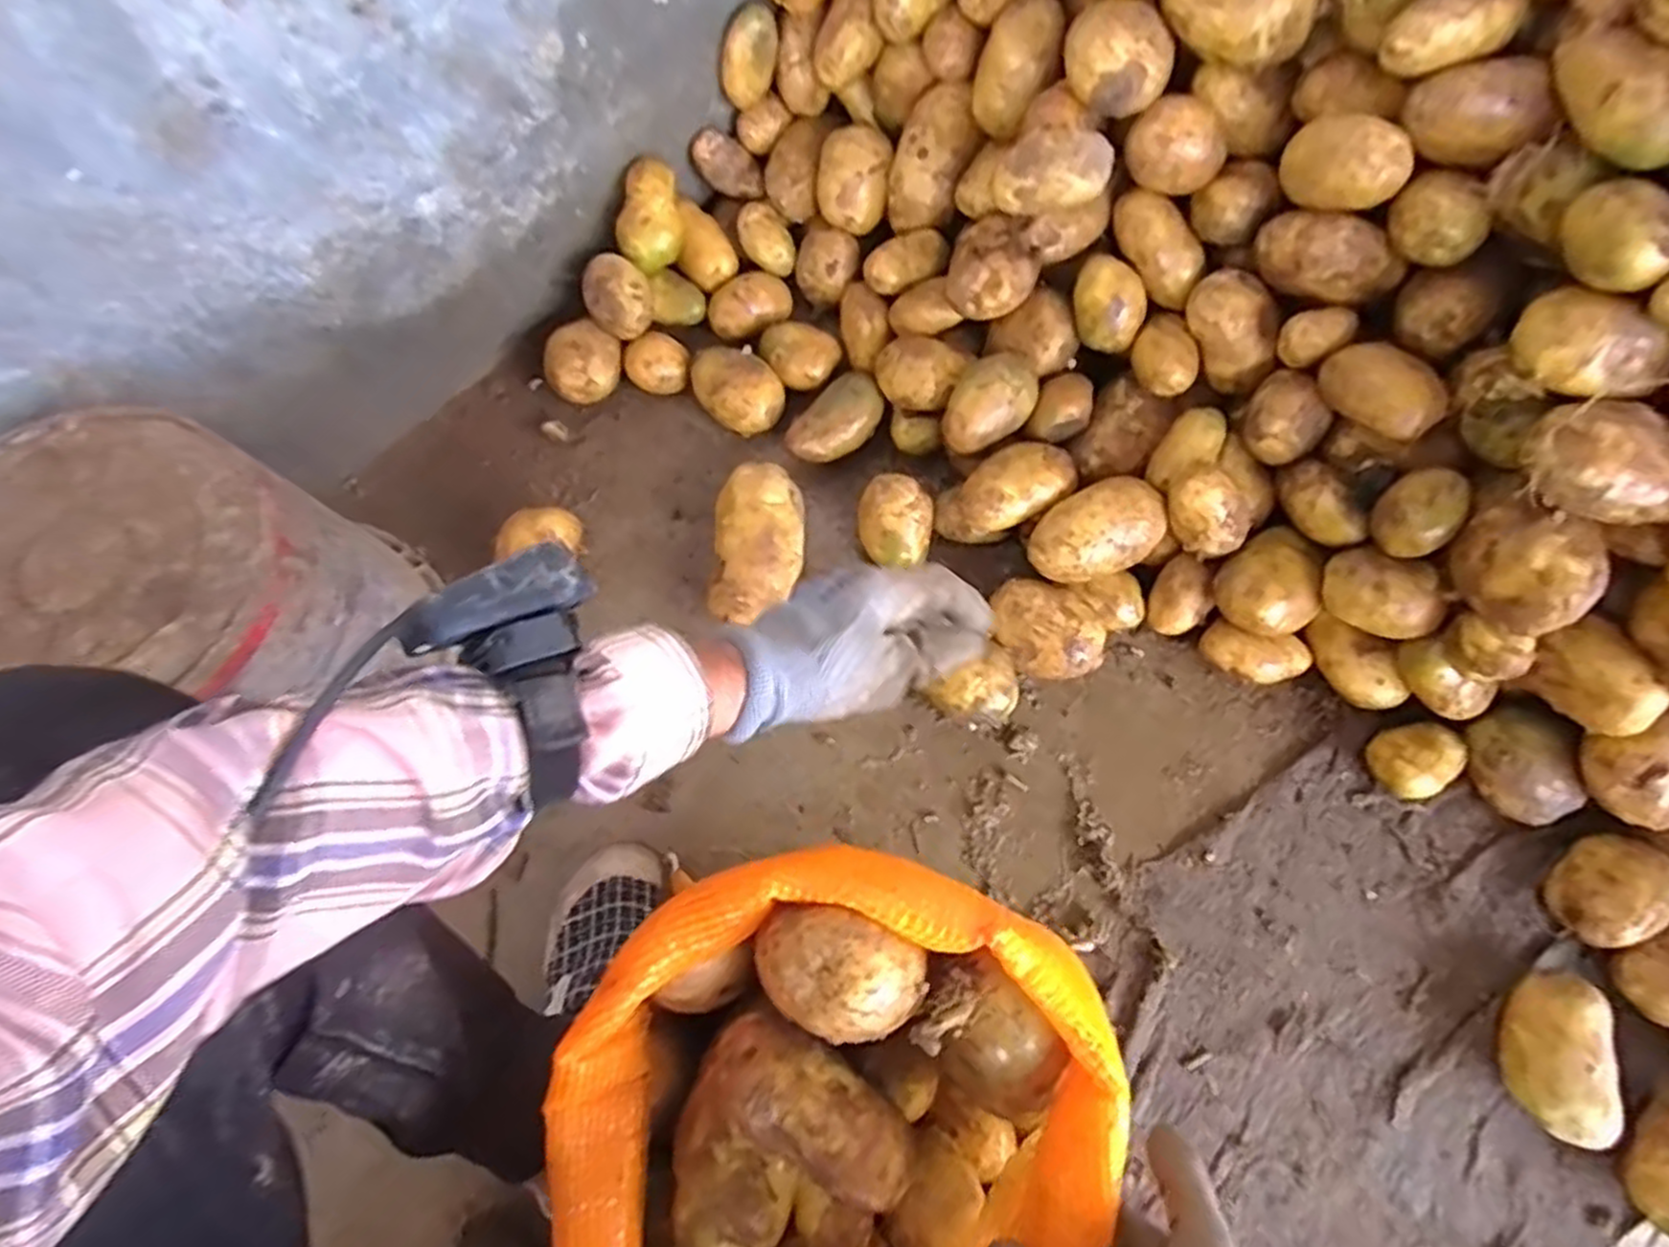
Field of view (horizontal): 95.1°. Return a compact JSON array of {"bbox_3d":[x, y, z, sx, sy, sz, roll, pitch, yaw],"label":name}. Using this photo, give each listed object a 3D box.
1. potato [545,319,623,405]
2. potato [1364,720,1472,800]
[{"bbox_3d":[-0.241,-0.251,0.743,0.071,0.051,0.064,-19,71,-5],"label":"potato"},{"bbox_3d":[0.464,0.109,0.614,0.068,0.037,0.053,-24,71,-6],"label":"potato"}]

